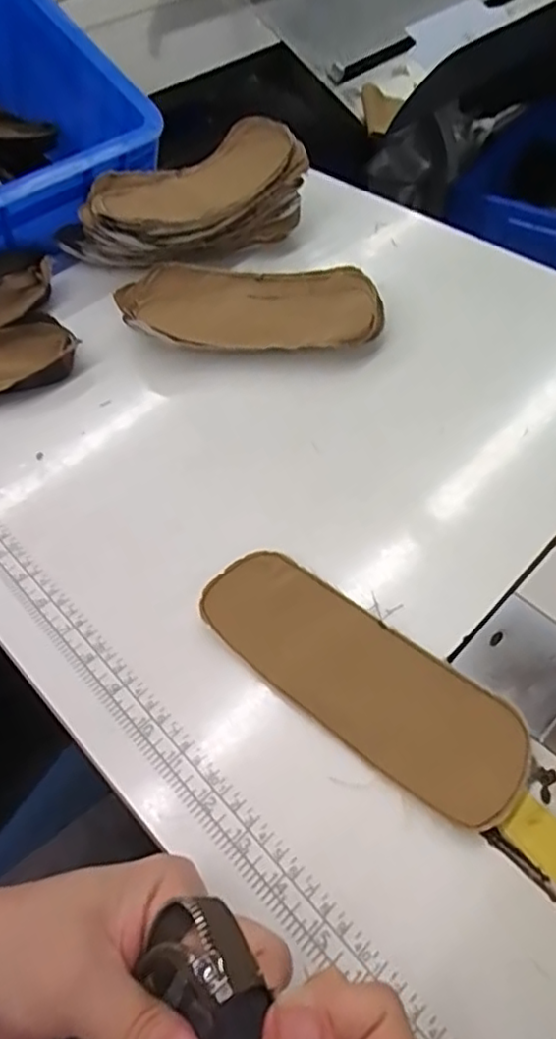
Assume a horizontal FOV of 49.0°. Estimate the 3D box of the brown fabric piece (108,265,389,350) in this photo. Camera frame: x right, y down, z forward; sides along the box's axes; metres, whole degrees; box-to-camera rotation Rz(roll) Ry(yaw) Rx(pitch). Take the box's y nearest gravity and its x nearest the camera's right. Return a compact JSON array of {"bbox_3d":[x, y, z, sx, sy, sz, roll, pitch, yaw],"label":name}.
[{"bbox_3d":[-0.022,-0.174,0.506,0.209,0.029,0.094,1,55,6],"label":"brown fabric piece"}]

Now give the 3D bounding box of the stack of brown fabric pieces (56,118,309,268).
[{"bbox_3d":[-0.086,-0.295,0.568,0.225,0.059,0.118,-22,56,-11],"label":"stack of brown fabric pieces"}]

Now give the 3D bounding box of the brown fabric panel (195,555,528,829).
[{"bbox_3d":[0.042,0.081,0.331,0.188,0.009,0.067,33,63,25],"label":"brown fabric panel"}]

